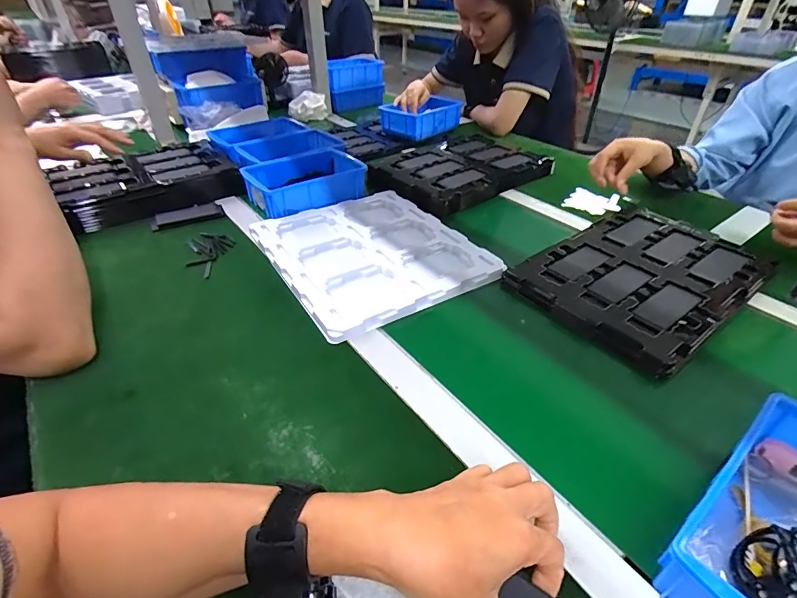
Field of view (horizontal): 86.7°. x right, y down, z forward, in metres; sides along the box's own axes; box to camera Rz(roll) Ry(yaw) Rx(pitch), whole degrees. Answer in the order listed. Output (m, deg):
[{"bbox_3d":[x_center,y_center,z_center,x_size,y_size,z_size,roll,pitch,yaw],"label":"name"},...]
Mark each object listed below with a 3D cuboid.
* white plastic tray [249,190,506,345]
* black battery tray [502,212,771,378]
[{"bbox_3d":[-0.042,-0.079,0.643,0.279,0.015,0.310,-23,44,-24],"label":"white plastic tray"},{"bbox_3d":[0.344,-0.039,0.596,0.328,0.022,0.231,-27,46,-28],"label":"black battery tray"}]

